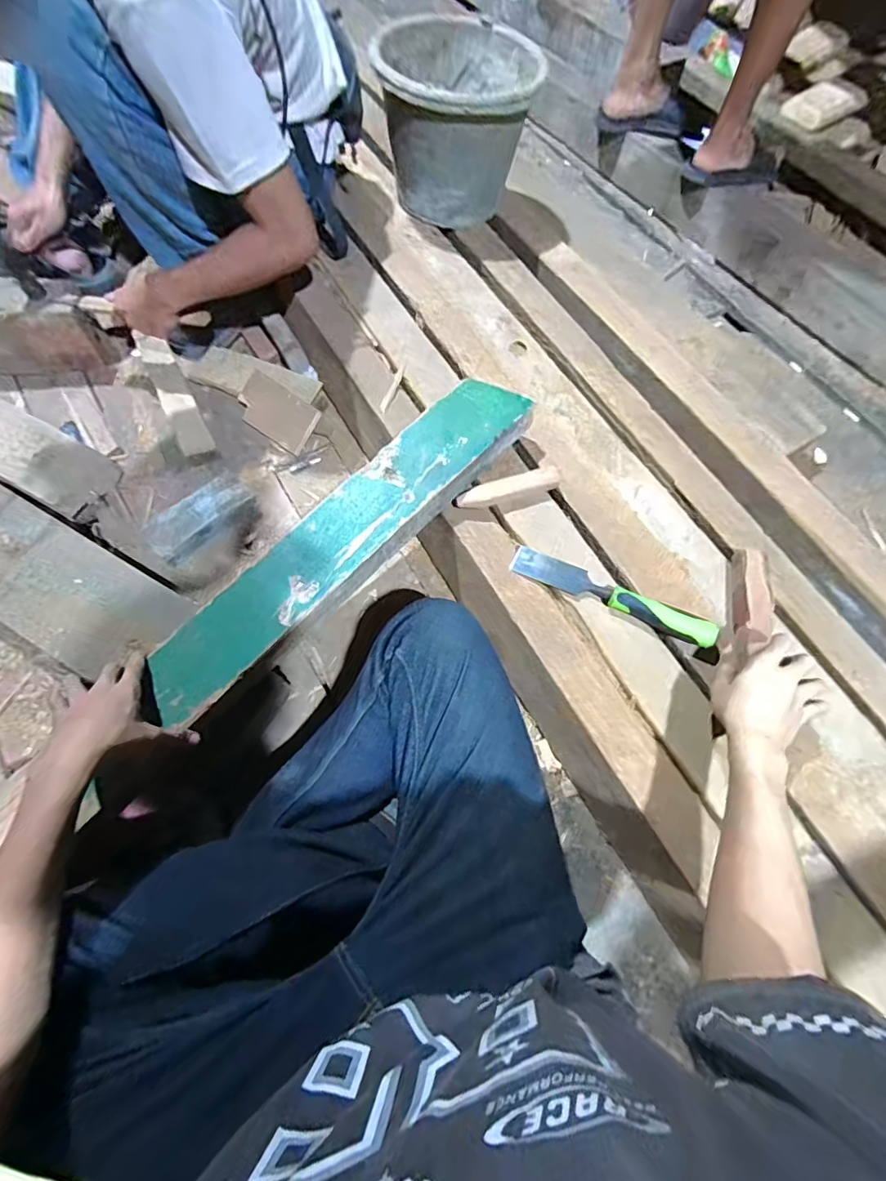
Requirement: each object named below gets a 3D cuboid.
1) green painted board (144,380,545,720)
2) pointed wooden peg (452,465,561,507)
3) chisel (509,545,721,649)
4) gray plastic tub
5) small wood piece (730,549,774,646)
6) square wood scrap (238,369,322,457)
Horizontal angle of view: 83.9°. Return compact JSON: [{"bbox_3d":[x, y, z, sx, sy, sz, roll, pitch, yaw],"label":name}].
[{"bbox_3d":[-0.119,-0.069,0.623,0.106,0.043,0.576,43,77,13],"label":"green painted board"},{"bbox_3d":[0.087,-0.139,0.678,0.153,0.022,0.031,-15,70,-8],"label":"pointed wooden peg"},{"bbox_3d":[0.209,0.001,0.614,0.251,0.038,0.040,26,70,8],"label":"chisel"},{"bbox_3d":[0.024,-0.822,0.885,0.250,0.216,0.233,9,68,1],"label":"gray plastic tub"},{"bbox_3d":[0.397,0.008,0.630,0.038,0.027,0.133,10,65,1],"label":"small wood piece"},{"bbox_3d":[-0.285,-0.304,0.842,0.143,0.006,0.087,33,80,2],"label":"square wood scrap"}]

